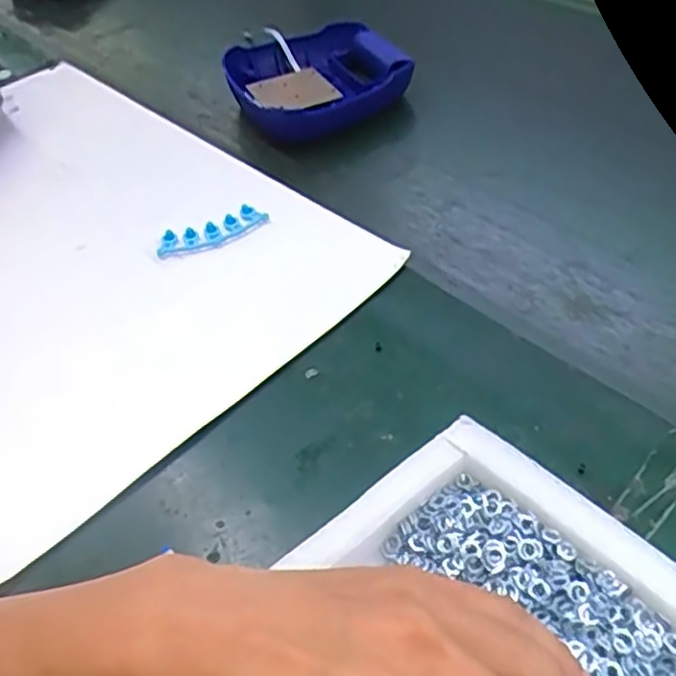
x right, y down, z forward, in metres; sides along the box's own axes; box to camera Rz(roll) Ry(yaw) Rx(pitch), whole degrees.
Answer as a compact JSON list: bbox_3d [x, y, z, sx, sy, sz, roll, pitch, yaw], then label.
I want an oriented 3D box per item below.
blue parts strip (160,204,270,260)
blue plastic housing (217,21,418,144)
[{"bbox_3d":[-0.108,-0.092,0.588,0.096,0.026,0.018,-15,46,-12],"label":"blue parts strip"},{"bbox_3d":[-0.032,-0.274,0.729,0.160,0.055,0.164,-27,49,-23],"label":"blue plastic housing"}]

